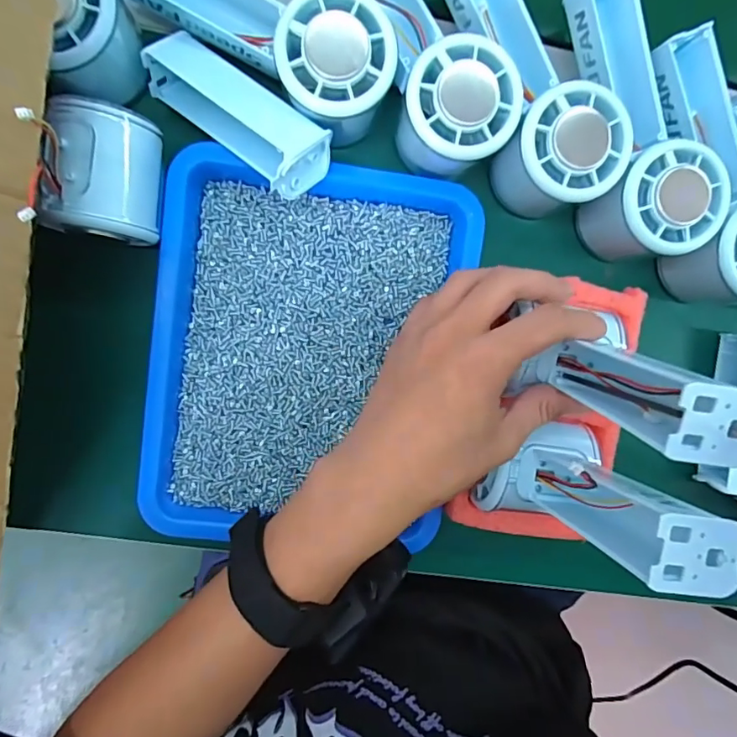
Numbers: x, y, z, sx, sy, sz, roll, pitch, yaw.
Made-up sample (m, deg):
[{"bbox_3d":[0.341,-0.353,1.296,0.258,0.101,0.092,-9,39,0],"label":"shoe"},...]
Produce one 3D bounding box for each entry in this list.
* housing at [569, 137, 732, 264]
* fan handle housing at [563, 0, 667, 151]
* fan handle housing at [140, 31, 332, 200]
[{"bbox_3d":[0.155,-0.089,0.276,0.055,0.053,0.054,-1,96,-5],"label":"housing"},{"bbox_3d":[0.136,-0.166,0.268,0.028,0.026,0.091,-22,97,-3],"label":"fan handle housing"},{"bbox_3d":[-0.068,-0.132,0.253,0.100,0.028,0.037,39,91,10],"label":"fan handle housing"}]

